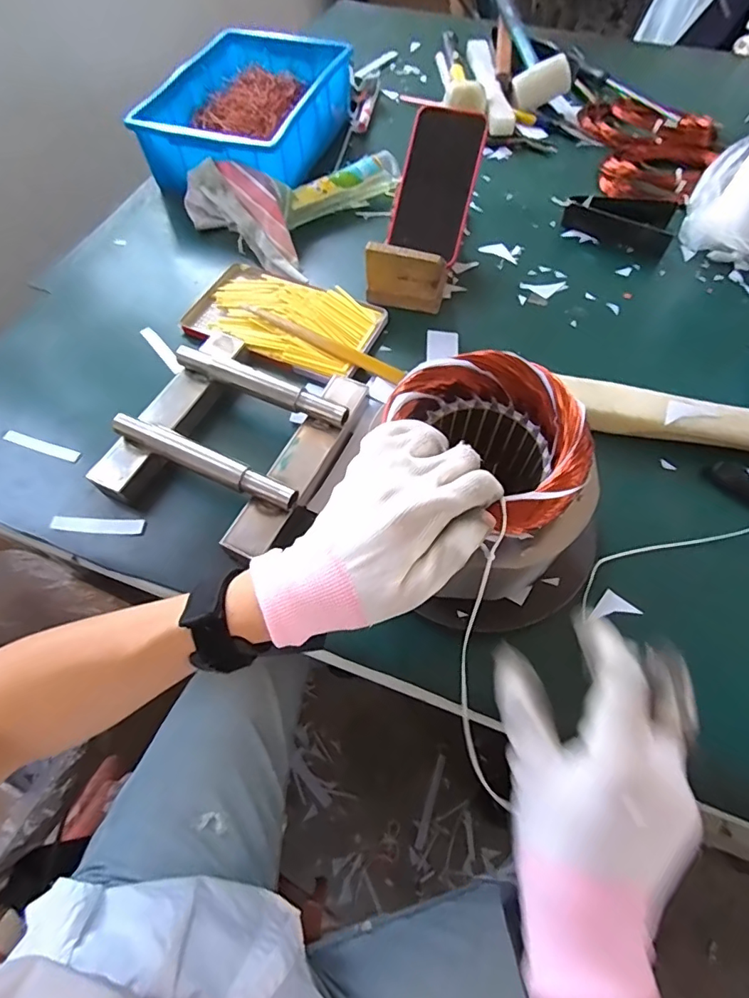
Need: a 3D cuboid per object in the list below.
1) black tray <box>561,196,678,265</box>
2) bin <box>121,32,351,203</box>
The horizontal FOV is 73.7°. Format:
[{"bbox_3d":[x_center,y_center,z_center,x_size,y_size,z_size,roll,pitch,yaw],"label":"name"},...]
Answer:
[{"bbox_3d":[0.308,-0.347,0.615,0.126,0.031,0.074,32,66,17],"label":"black tray"},{"bbox_3d":[-0.172,-0.531,0.698,0.211,0.089,0.301,13,62,8],"label":"bin"}]

